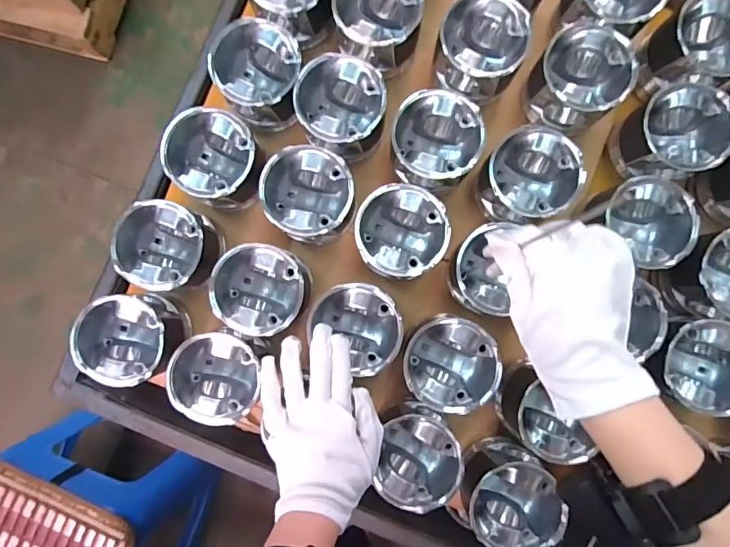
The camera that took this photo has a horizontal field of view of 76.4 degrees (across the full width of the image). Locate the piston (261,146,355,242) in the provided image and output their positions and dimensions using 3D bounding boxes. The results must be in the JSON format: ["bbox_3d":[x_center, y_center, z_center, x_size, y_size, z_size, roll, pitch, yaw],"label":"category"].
[{"bbox_3d":[-0.056,-0.082,0.510,0.090,0.085,0.093,0,86,2],"label":"piston"}]

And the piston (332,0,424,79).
[{"bbox_3d":[0.015,-0.275,0.505,0.088,0.076,0.098,4,86,2],"label":"piston"}]

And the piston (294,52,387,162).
[{"bbox_3d":[-0.023,-0.177,0.512,0.094,0.081,0.095,-1,86,2],"label":"piston"}]

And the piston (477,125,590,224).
[{"bbox_3d":[0.171,-0.101,0.499,0.096,0.075,0.094,0,86,2],"label":"piston"}]

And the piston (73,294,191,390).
[{"bbox_3d":[-0.245,0.069,0.500,0.093,0.069,0.090,0,86,2],"label":"piston"}]

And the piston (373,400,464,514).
[{"bbox_3d":[0.056,0.189,0.488,0.085,0.065,0.096,8,86,2],"label":"piston"}]

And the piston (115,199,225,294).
[{"bbox_3d":[-0.209,-0.027,0.501,0.102,0.065,0.087,2,86,2],"label":"piston"}]

